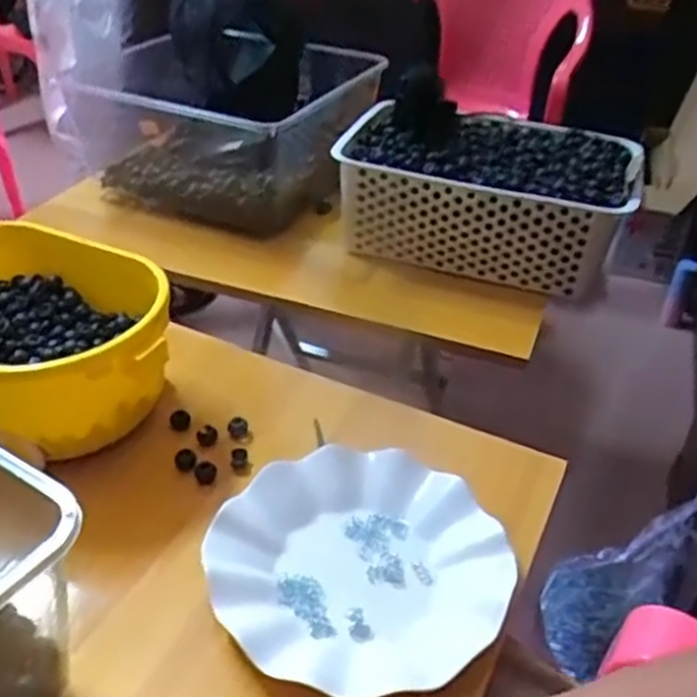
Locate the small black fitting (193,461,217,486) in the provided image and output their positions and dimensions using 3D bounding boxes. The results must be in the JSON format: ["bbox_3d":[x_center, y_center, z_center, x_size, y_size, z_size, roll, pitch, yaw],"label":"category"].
[{"bbox_3d":[-0.104,0.090,0.540,0.016,0.010,0.015,-7,37,-13],"label":"small black fitting"}]

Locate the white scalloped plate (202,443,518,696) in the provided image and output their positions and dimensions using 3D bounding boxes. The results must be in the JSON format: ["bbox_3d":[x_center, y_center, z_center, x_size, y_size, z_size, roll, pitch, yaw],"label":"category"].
[{"bbox_3d":[0.007,0.131,0.472,0.179,0.024,0.170,2,36,-1],"label":"white scalloped plate"}]

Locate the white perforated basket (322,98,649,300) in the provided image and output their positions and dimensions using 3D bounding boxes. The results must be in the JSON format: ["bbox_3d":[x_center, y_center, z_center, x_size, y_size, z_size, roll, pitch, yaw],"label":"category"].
[{"bbox_3d":[0.147,-0.168,0.816,0.300,0.109,0.195,12,37,13],"label":"white perforated basket"}]

